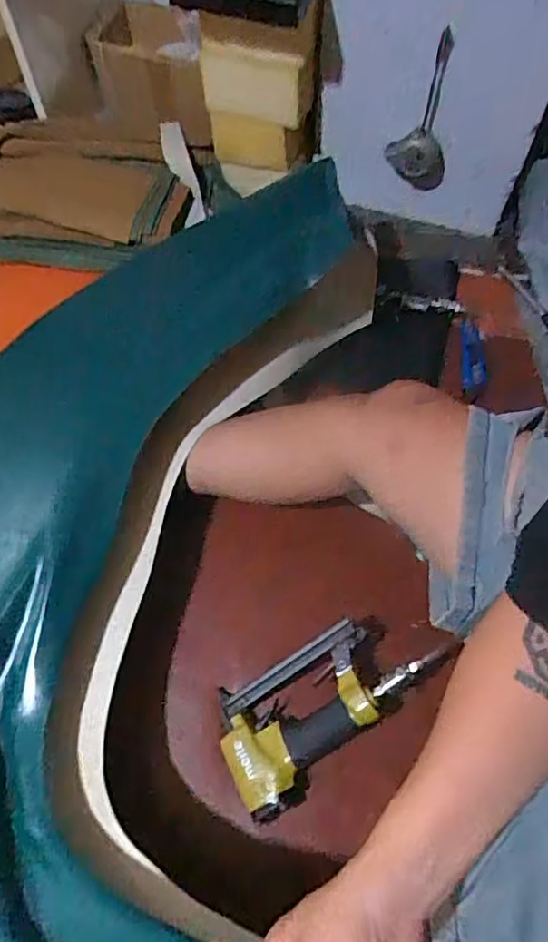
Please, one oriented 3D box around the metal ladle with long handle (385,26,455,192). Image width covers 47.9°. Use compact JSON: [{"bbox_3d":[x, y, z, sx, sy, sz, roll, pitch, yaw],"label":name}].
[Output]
[{"bbox_3d":[0.216,-0.501,0.896,0.092,0.212,0.055,21,64,10],"label":"metal ladle with long handle"}]

